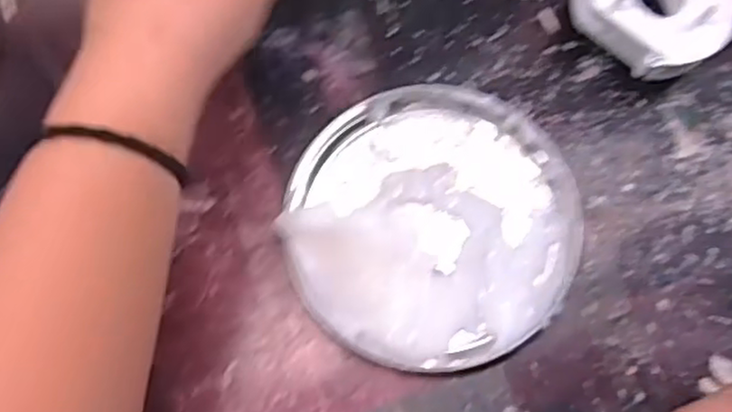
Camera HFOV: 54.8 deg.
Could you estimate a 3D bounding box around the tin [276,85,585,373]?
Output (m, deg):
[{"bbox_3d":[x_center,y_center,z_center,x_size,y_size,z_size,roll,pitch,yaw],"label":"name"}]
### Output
[{"bbox_3d":[0.030,0.006,0.317,0.126,0.022,0.127,0,72,-1],"label":"tin"}]

